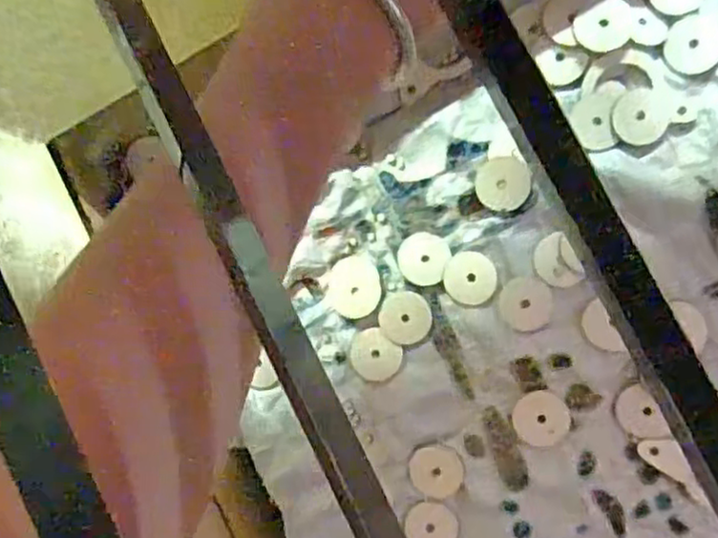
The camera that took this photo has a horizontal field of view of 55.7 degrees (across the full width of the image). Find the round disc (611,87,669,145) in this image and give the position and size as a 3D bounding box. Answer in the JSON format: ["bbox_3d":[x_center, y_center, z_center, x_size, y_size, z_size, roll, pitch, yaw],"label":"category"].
[{"bbox_3d":[0.162,-0.088,0.390,0.031,0.006,0.031,0,88,10],"label":"round disc"}]

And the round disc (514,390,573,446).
[{"bbox_3d":[0.105,0.087,0.391,0.031,0.004,0.031,0,88,10],"label":"round disc"}]

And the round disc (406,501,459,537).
[{"bbox_3d":[0.044,0.156,0.405,0.030,0.004,0.031,0,88,10],"label":"round disc"}]

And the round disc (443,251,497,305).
[{"bbox_3d":[0.066,0.006,0.405,0.030,0.004,0.031,0,88,10],"label":"round disc"}]

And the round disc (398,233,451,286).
[{"bbox_3d":[0.039,-0.006,0.410,0.030,0.004,0.031,0,88,10],"label":"round disc"}]

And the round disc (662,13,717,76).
[{"bbox_3d":[0.193,-0.129,0.390,0.032,0.004,0.033,0,88,10],"label":"round disc"}]

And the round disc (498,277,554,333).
[{"bbox_3d":[0.098,0.021,0.399,0.030,0.004,0.031,0,88,10],"label":"round disc"}]

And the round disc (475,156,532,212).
[{"bbox_3d":[0.085,-0.050,0.399,0.030,0.007,0.031,0,88,10],"label":"round disc"}]

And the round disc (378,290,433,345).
[{"bbox_3d":[0.028,0.030,0.411,0.032,0.004,0.031,0,88,10],"label":"round disc"}]

